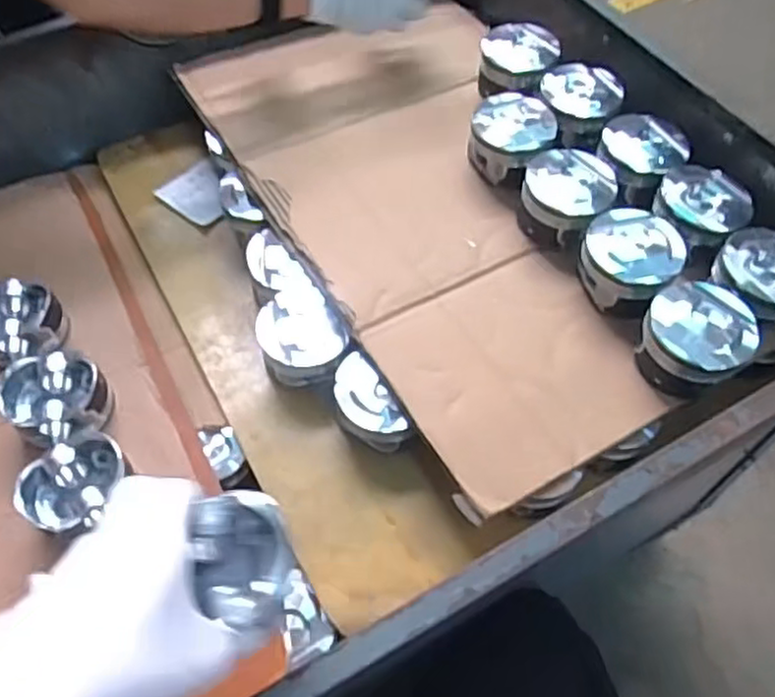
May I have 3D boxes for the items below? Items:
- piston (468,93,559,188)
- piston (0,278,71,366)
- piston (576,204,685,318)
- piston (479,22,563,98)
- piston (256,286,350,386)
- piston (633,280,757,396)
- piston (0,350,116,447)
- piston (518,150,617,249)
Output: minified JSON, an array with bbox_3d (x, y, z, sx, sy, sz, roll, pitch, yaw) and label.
[{"bbox_3d":[0.125,-0.209,0.703,0.083,0.056,0.076,-1,57,1],"label":"piston"},{"bbox_3d":[-0.357,-0.024,0.671,0.081,0.052,0.074,-1,57,1],"label":"piston"},{"bbox_3d":[0.216,-0.079,0.623,0.082,0.052,0.085,-1,57,1],"label":"piston"},{"bbox_3d":[0.146,-0.317,0.773,0.087,0.050,0.076,0,57,2],"label":"piston"},{"bbox_3d":[-0.081,-0.006,0.655,0.075,0.058,0.077,-1,57,1],"label":"piston"},{"bbox_3d":[0.257,-0.009,0.586,0.083,0.050,0.082,-1,57,1],"label":"piston"},{"bbox_3d":[-0.296,0.047,0.629,0.082,0.054,0.080,-1,57,1],"label":"piston"},{"bbox_3d":[0.169,-0.142,0.661,0.086,0.044,0.084,13,58,10],"label":"piston"}]

